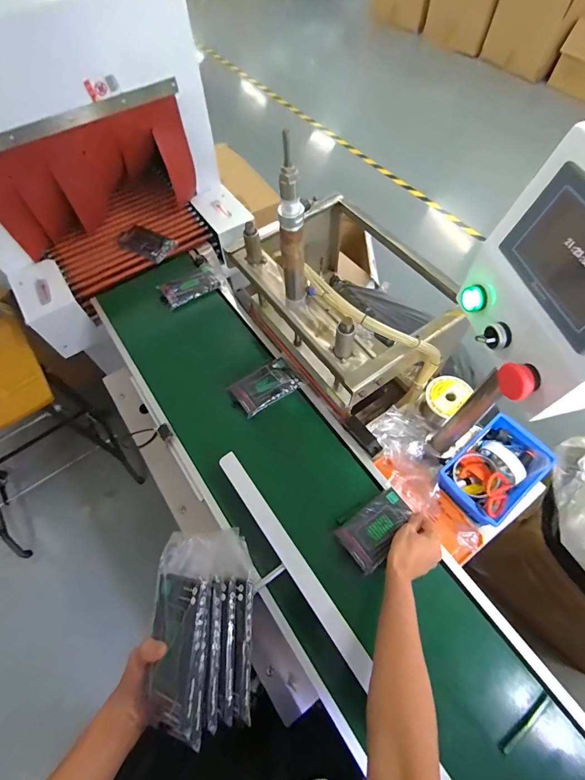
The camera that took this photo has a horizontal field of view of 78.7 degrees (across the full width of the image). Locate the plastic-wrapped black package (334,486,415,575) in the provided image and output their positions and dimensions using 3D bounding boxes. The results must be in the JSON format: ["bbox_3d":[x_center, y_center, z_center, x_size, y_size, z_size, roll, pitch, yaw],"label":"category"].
[{"bbox_3d":[0.149,0.237,0.613,0.132,0.014,0.080,-35,66,-15],"label":"plastic-wrapped black package"}]

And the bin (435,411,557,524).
[{"bbox_3d":[0.405,0.156,0.711,0.207,0.076,0.132,-38,67,-16],"label":"bin"}]

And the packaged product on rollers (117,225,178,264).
[{"bbox_3d":[-0.412,-0.414,1.009,0.170,0.022,0.085,29,67,16],"label":"packaged product on rollers"}]

